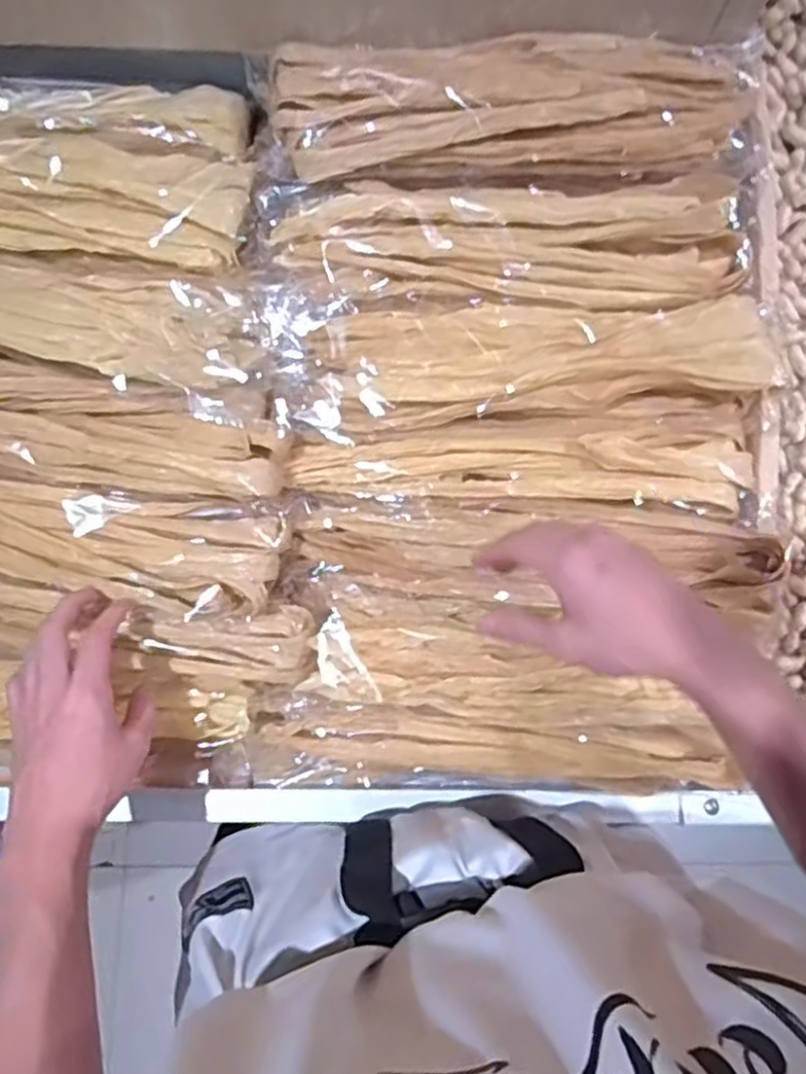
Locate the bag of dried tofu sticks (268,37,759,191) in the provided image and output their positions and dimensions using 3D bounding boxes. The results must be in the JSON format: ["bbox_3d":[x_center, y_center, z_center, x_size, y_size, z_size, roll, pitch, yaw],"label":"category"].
[{"bbox_3d":[0.080,-0.319,0.559,0.348,0.062,0.096,3,76,0],"label":"bag of dried tofu sticks"}]

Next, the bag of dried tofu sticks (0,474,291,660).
[{"bbox_3d":[-0.297,0.026,0.565,0.399,0.070,0.131,9,76,1],"label":"bag of dried tofu sticks"}]

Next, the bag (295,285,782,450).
[{"bbox_3d":[0.090,-0.134,0.545,0.349,0.061,0.095,-5,76,-2],"label":"bag"}]

